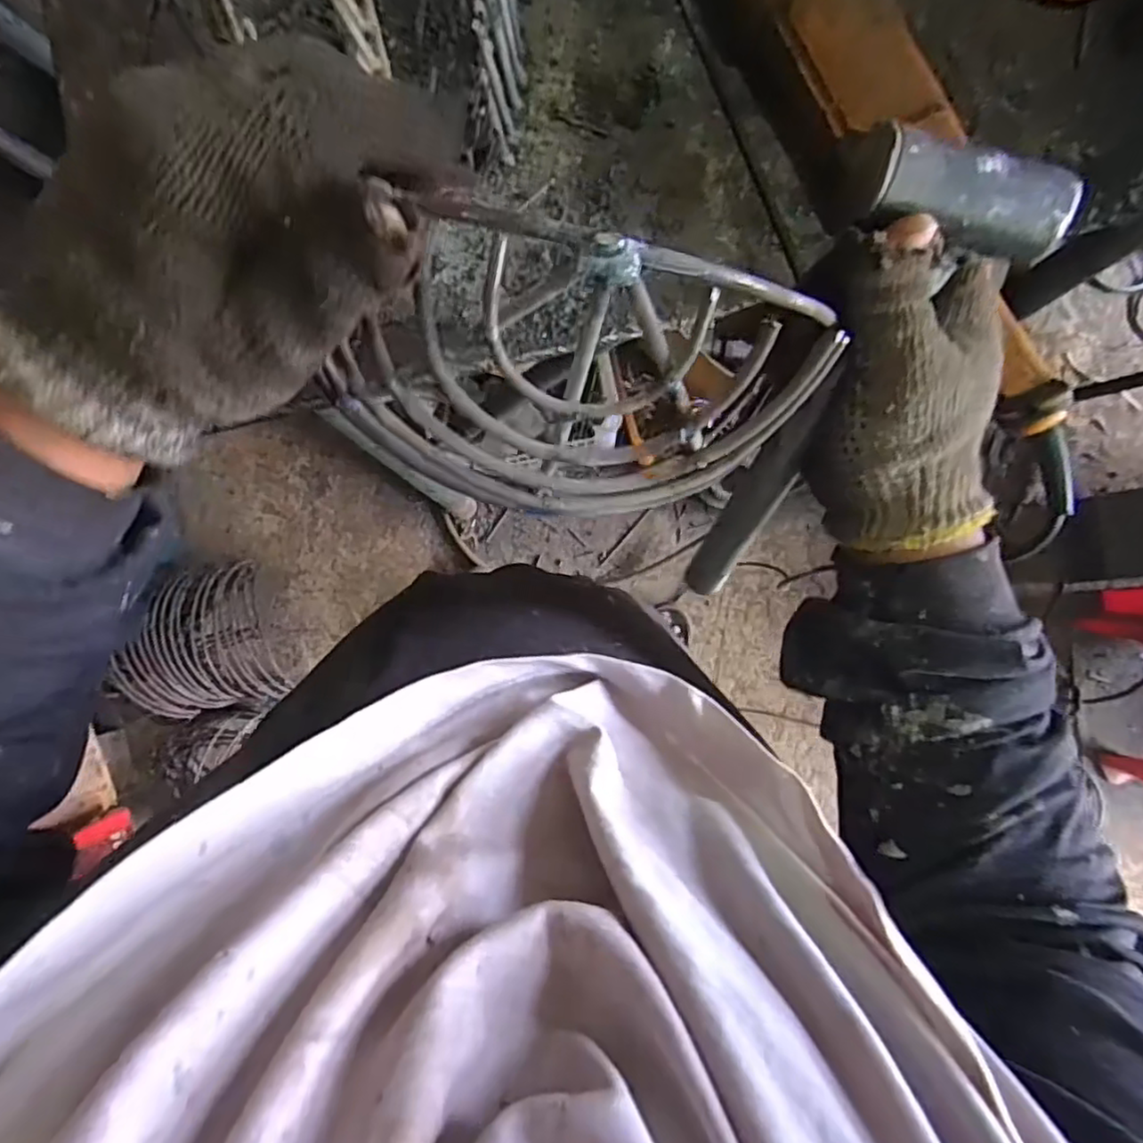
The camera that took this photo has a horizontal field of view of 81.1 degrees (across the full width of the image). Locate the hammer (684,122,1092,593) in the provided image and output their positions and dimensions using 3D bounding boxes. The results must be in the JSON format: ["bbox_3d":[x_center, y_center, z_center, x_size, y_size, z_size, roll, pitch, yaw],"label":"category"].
[{"bbox_3d":[0.099,-0.065,0.307,0.072,0.242,0.034,28,55,2],"label":"hammer"}]

